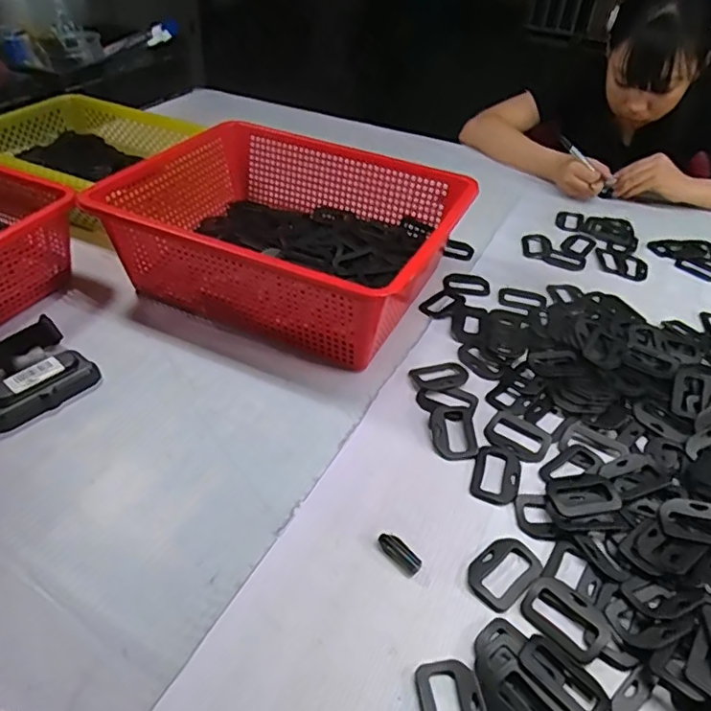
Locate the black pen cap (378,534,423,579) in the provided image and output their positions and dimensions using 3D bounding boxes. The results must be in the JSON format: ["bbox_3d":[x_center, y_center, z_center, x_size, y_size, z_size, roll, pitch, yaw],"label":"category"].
[{"bbox_3d":[0.036,0.158,0.460,0.017,0.008,0.038,-31,52,-34],"label":"black pen cap"}]

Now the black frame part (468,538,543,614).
[{"bbox_3d":[0.118,0.171,0.456,0.062,0.004,0.042,-28,51,-32],"label":"black frame part"}]

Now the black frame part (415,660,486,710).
[{"bbox_3d":[0.065,0.232,0.377,0.042,0.004,0.060,-2,41,-7],"label":"black frame part"}]

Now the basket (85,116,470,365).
[{"bbox_3d":[-0.075,-0.155,0.715,0.372,0.128,0.320,19,43,17],"label":"basket"}]

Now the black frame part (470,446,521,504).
[{"bbox_3d":[0.131,0.108,0.526,0.041,0.004,0.061,16,42,13],"label":"black frame part"}]

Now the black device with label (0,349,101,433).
[{"bbox_3d":[-0.305,0.032,0.552,0.041,0.032,0.106,28,46,25],"label":"black device with label"}]

